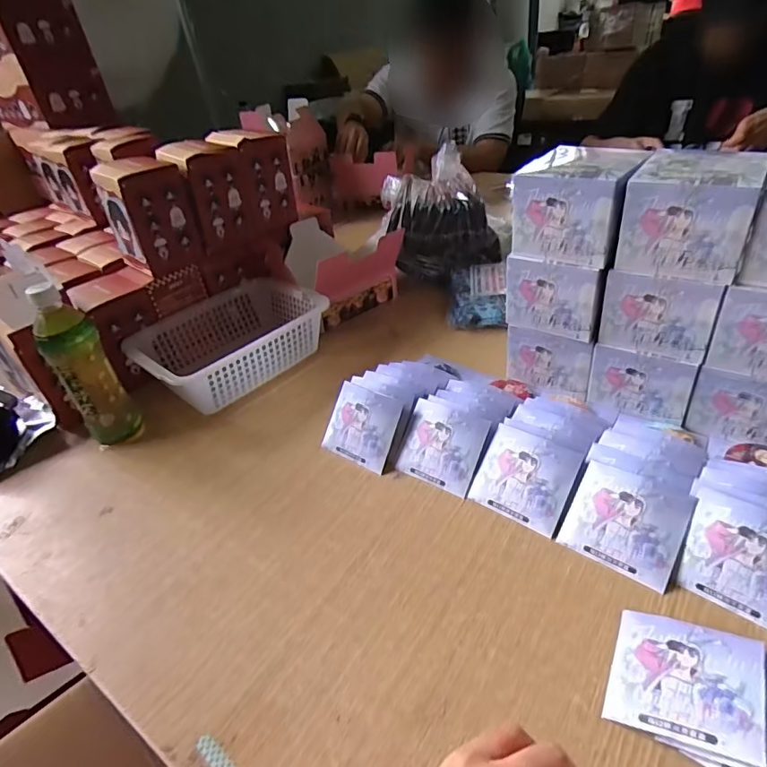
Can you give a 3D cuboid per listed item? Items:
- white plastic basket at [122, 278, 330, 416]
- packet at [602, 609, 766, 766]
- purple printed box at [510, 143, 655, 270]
[{"bbox_3d":[-0.226,-0.056,0.778,0.181,0.100,0.280,24,46,36],"label":"white plastic basket"},{"bbox_3d":[0.214,0.209,0.359,0.094,0.006,0.086,-4,32,38],"label":"packet"},{"bbox_3d":[0.217,-0.202,0.556,0.114,0.102,0.101,21,44,34],"label":"purple printed box"}]

